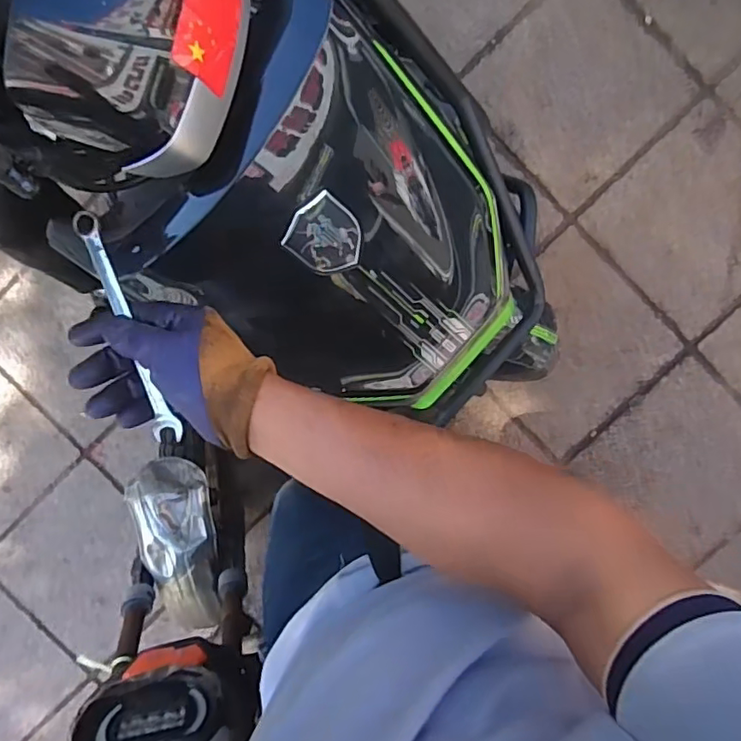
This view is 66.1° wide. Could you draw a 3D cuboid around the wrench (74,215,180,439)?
[{"bbox_3d":[-0.182,-0.031,0.428,0.018,0.010,0.180,-20,94,4],"label":"wrench"}]

